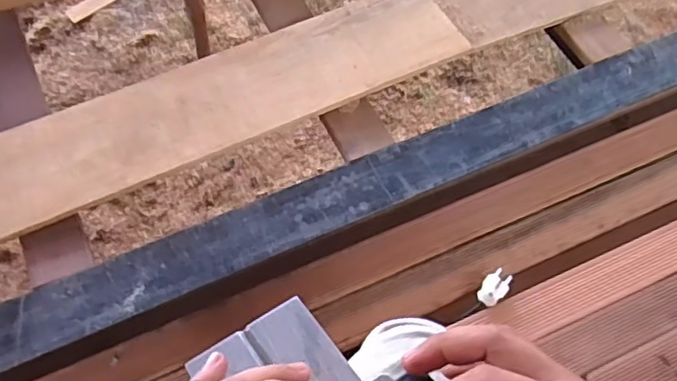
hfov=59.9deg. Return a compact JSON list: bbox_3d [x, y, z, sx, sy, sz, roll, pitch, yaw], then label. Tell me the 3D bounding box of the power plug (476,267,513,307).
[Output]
[{"bbox_3d":[0.239,0.149,0.900,0.037,0.022,0.060,31,66,15],"label":"power plug"}]

